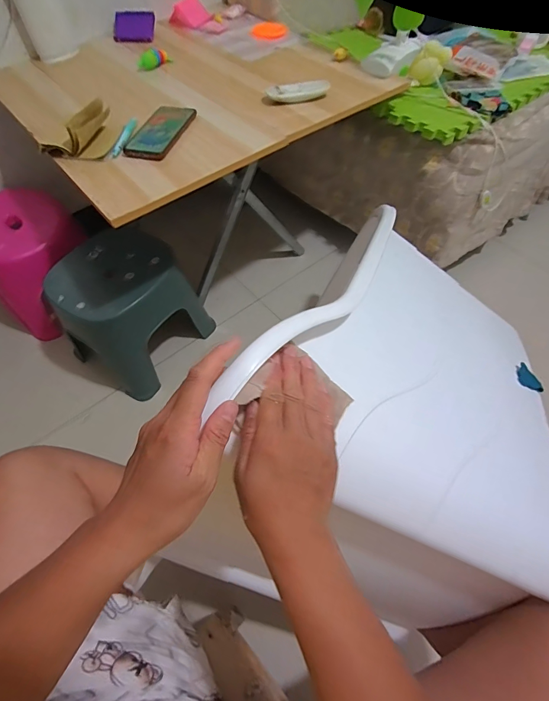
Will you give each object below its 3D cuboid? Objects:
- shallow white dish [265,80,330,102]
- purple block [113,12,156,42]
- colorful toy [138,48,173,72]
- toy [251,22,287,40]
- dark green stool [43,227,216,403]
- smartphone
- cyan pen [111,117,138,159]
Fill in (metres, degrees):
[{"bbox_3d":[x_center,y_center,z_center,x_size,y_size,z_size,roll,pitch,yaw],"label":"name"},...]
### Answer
[{"bbox_3d":[0.048,-0.503,0.709,0.123,0.021,0.027,-13,58,-8],"label":"shallow white dish"},{"bbox_3d":[-0.347,-0.802,0.906,0.105,0.017,0.072,1,97,4],"label":"purple block"},{"bbox_3d":[-0.266,-0.642,0.809,0.031,0.026,0.076,35,64,20],"label":"colorful toy"},{"bbox_3d":[-0.012,-0.810,0.925,0.086,0.012,0.084,0,58,0],"label":"toy"},{"bbox_3d":[-0.361,-0.090,0.901,0.237,0.278,0.254,26,61,16],"label":"dark green stool"},{"bbox_3d":[-0.204,-0.397,0.659,0.080,0.009,0.167,12,58,8],"label":"smartphone"},{"bbox_3d":[-0.265,-0.380,0.650,0.015,0.012,0.114,5,58,4],"label":"cyan pen"}]

